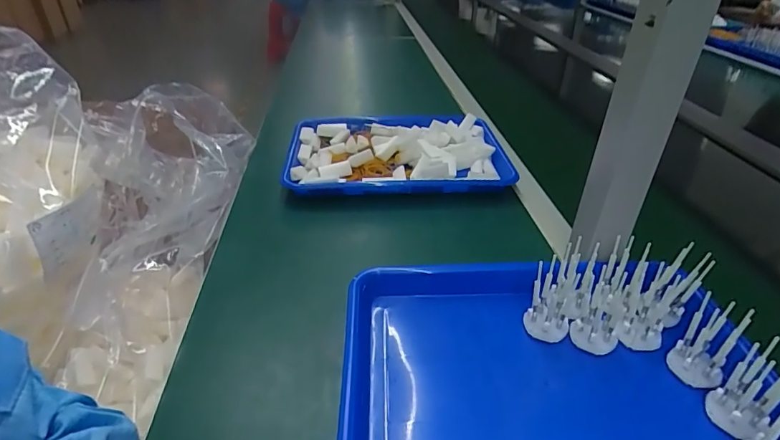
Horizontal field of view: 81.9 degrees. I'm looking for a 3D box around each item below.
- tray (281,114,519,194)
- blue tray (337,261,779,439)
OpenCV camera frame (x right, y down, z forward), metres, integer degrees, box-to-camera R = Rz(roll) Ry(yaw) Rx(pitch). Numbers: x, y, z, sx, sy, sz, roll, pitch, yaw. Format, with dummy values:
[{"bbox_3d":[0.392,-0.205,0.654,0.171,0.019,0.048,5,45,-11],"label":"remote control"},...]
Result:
[{"bbox_3d":[0.011,-0.107,0.718,0.339,0.042,0.239,-2,34,-5],"label":"tray"},{"bbox_3d":[0.118,0.120,0.351,0.307,0.037,0.246,-4,32,-2],"label":"blue tray"}]

